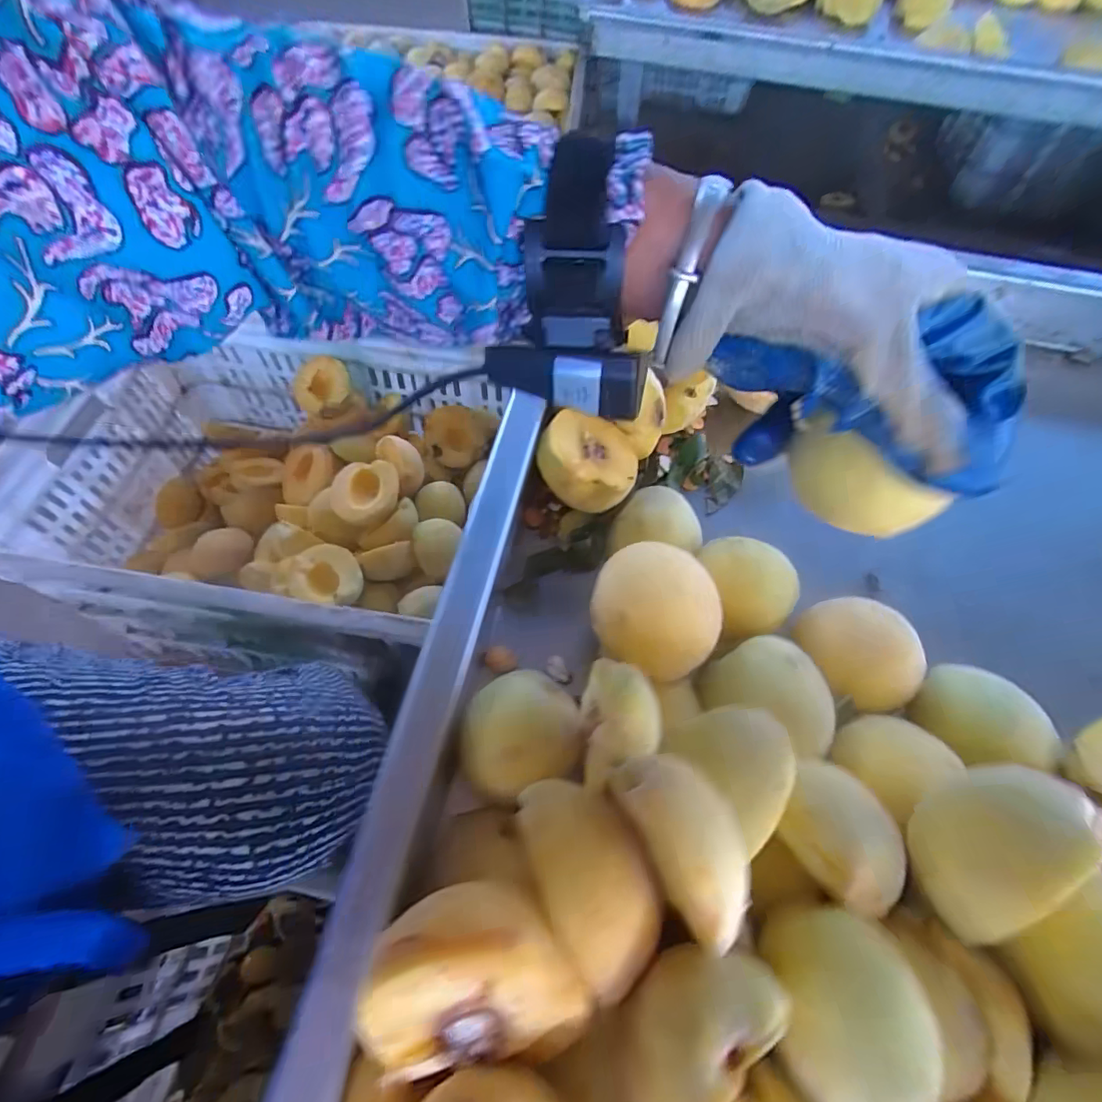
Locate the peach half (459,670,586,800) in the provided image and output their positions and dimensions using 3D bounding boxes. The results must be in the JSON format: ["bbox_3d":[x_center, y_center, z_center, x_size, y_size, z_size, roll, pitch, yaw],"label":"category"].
[{"bbox_3d":[-0.015,0.088,0.270,0.056,0.035,0.054,0,60,-1],"label":"peach half"}]

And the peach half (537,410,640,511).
[{"bbox_3d":[0.023,-0.057,0.348,0.062,0.027,0.064,19,54,-14],"label":"peach half"}]

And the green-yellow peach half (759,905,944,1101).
[{"bbox_3d":[0.102,0.162,0.190,0.043,0.029,0.066,-2,60,-2],"label":"green-yellow peach half"}]

